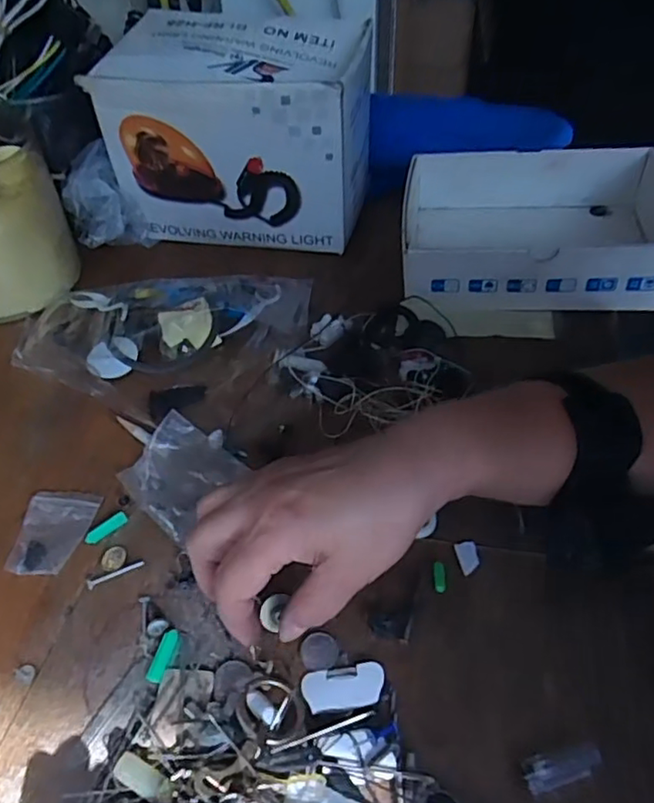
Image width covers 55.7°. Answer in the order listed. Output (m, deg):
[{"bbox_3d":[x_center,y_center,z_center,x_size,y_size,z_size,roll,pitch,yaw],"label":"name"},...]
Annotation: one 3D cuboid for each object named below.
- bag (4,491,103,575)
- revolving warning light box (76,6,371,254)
[{"bbox_3d":[-0.160,0.076,0.362,0.041,0.005,0.054,3,47,6],"label":"bag"},{"bbox_3d":[-0.069,-0.234,0.544,0.204,0.146,0.144,8,47,10],"label":"revolving warning light box"}]

